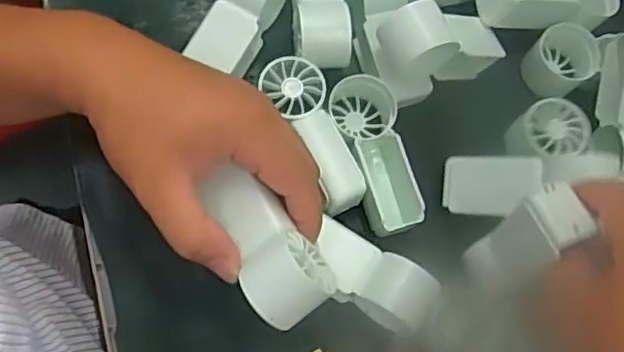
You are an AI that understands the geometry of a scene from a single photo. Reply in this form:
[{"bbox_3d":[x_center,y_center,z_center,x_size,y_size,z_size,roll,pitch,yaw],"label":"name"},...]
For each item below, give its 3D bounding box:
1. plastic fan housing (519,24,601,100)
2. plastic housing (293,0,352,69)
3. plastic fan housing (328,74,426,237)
[{"bbox_3d":[0.162,-0.074,0.411,0.041,0.027,0.038,3,73,-8],"label":"plastic fan housing"},{"bbox_3d":[0.005,-0.112,0.400,0.035,0.030,0.090,2,73,-8],"label":"plastic housing"},{"bbox_3d":[0.037,-0.012,0.375,0.038,0.034,0.094,-10,75,-12],"label":"plastic fan housing"}]

